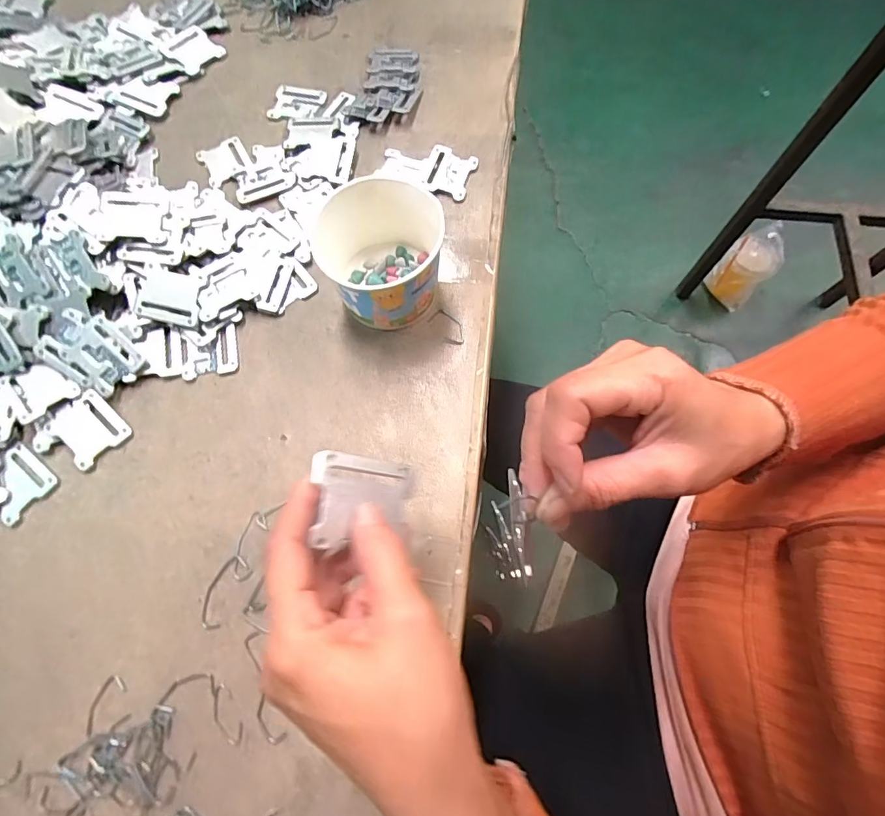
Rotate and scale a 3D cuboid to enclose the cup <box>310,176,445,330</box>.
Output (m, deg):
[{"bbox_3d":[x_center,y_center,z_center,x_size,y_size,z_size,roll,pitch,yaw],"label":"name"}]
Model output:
[{"bbox_3d":[-0.057,-0.118,0.372,0.110,0.070,0.104,0,72,1],"label":"cup"}]

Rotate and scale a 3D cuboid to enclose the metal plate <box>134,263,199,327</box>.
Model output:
[{"bbox_3d":[-0.219,-0.091,0.384,0.048,0.004,0.043,10,83,-4],"label":"metal plate"}]

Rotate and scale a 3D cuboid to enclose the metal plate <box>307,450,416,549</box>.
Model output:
[{"bbox_3d":[-0.037,0.044,0.223,0.049,0.004,0.042,15,65,-32],"label":"metal plate"}]

